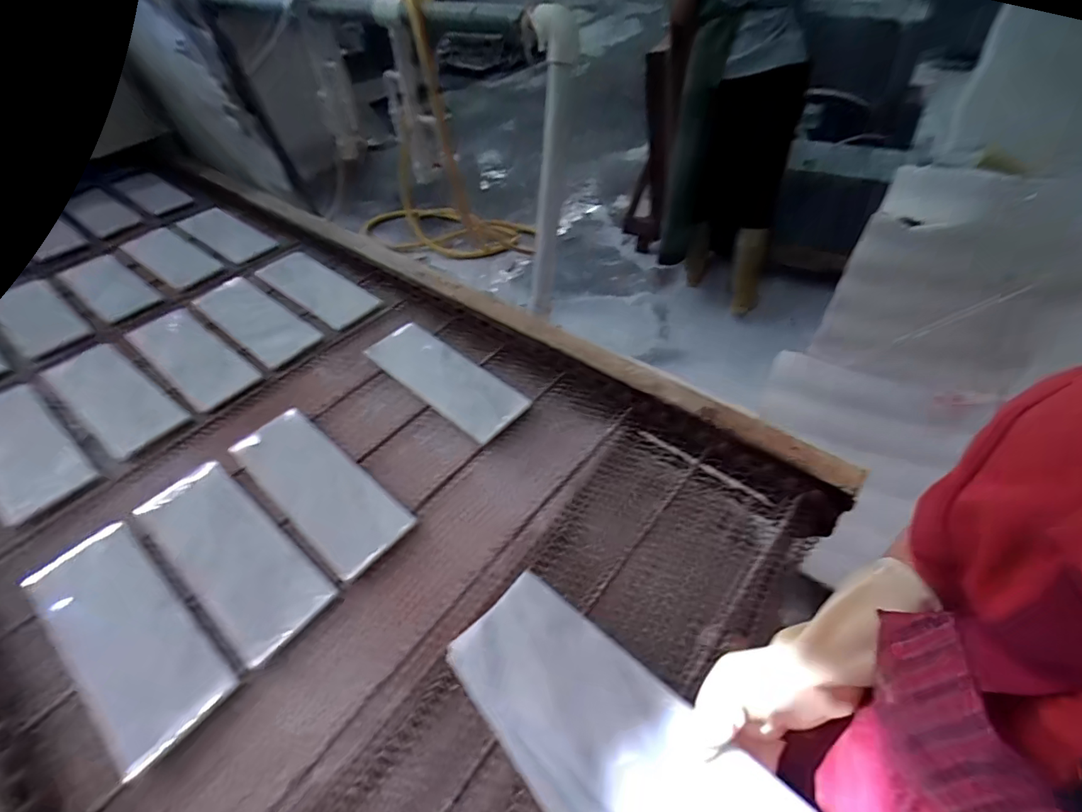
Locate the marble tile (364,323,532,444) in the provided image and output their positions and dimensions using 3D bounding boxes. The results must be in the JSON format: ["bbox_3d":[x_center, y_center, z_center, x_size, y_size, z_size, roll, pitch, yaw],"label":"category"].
[{"bbox_3d":[-0.168,-0.054,0.812,0.318,0.020,0.118,32,56,27],"label":"marble tile"}]

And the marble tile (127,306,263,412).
[{"bbox_3d":[-0.661,-0.102,0.890,0.316,0.020,0.120,28,54,28],"label":"marble tile"}]

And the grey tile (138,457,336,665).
[{"bbox_3d":[-0.401,0.179,0.601,0.323,0.026,0.114,28,51,27],"label":"grey tile"}]

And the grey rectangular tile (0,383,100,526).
[{"bbox_3d":[-0.823,0.055,0.735,0.319,0.025,0.108,29,50,24],"label":"grey rectangular tile"}]

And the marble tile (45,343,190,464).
[{"bbox_3d":[-0.735,-0.021,0.805,0.306,0.025,0.108,25,53,26],"label":"marble tile"}]

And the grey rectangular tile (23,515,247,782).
[{"bbox_3d":[-0.483,0.248,0.536,0.323,0.023,0.113,27,56,26],"label":"grey rectangular tile"}]

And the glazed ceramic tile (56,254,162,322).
[{"bbox_3d":[-1.011,-0.283,1.095,0.322,0.016,0.121,28,51,27],"label":"glazed ceramic tile"}]

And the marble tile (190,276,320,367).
[{"bbox_3d":[-0.598,-0.190,0.971,0.313,0.018,0.119,30,55,29],"label":"marble tile"}]

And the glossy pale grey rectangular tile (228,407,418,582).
[{"bbox_3d":[-0.315,0.110,0.664,0.304,0.026,0.111,30,56,30],"label":"glossy pale grey rectangular tile"}]

